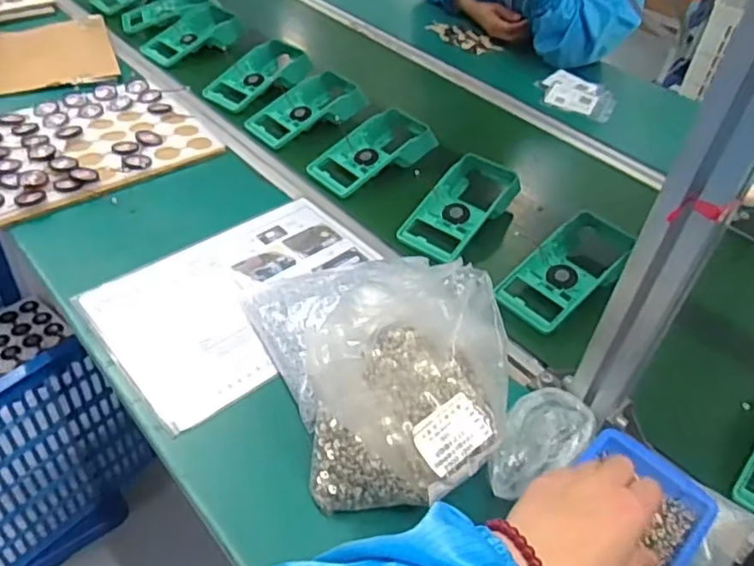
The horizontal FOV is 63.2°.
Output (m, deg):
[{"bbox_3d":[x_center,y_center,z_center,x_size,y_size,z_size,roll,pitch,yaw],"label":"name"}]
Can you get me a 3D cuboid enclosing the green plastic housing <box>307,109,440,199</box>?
[{"bbox_3d":[-0.007,-0.187,0.859,0.179,0.045,0.094,-32,54,-33],"label":"green plastic housing"}]

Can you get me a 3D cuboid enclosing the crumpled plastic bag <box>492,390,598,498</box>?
[{"bbox_3d":[0.136,0.135,0.522,0.062,0.026,0.111,36,51,29],"label":"crumpled plastic bag"}]

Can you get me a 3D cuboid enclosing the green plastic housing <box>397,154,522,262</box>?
[{"bbox_3d":[0.109,-0.099,0.779,0.088,0.041,0.182,29,48,23],"label":"green plastic housing"}]

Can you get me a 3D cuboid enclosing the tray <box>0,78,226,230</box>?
[{"bbox_3d":[-0.414,-0.193,0.840,0.317,0.019,0.247,-29,53,-31],"label":"tray"}]

